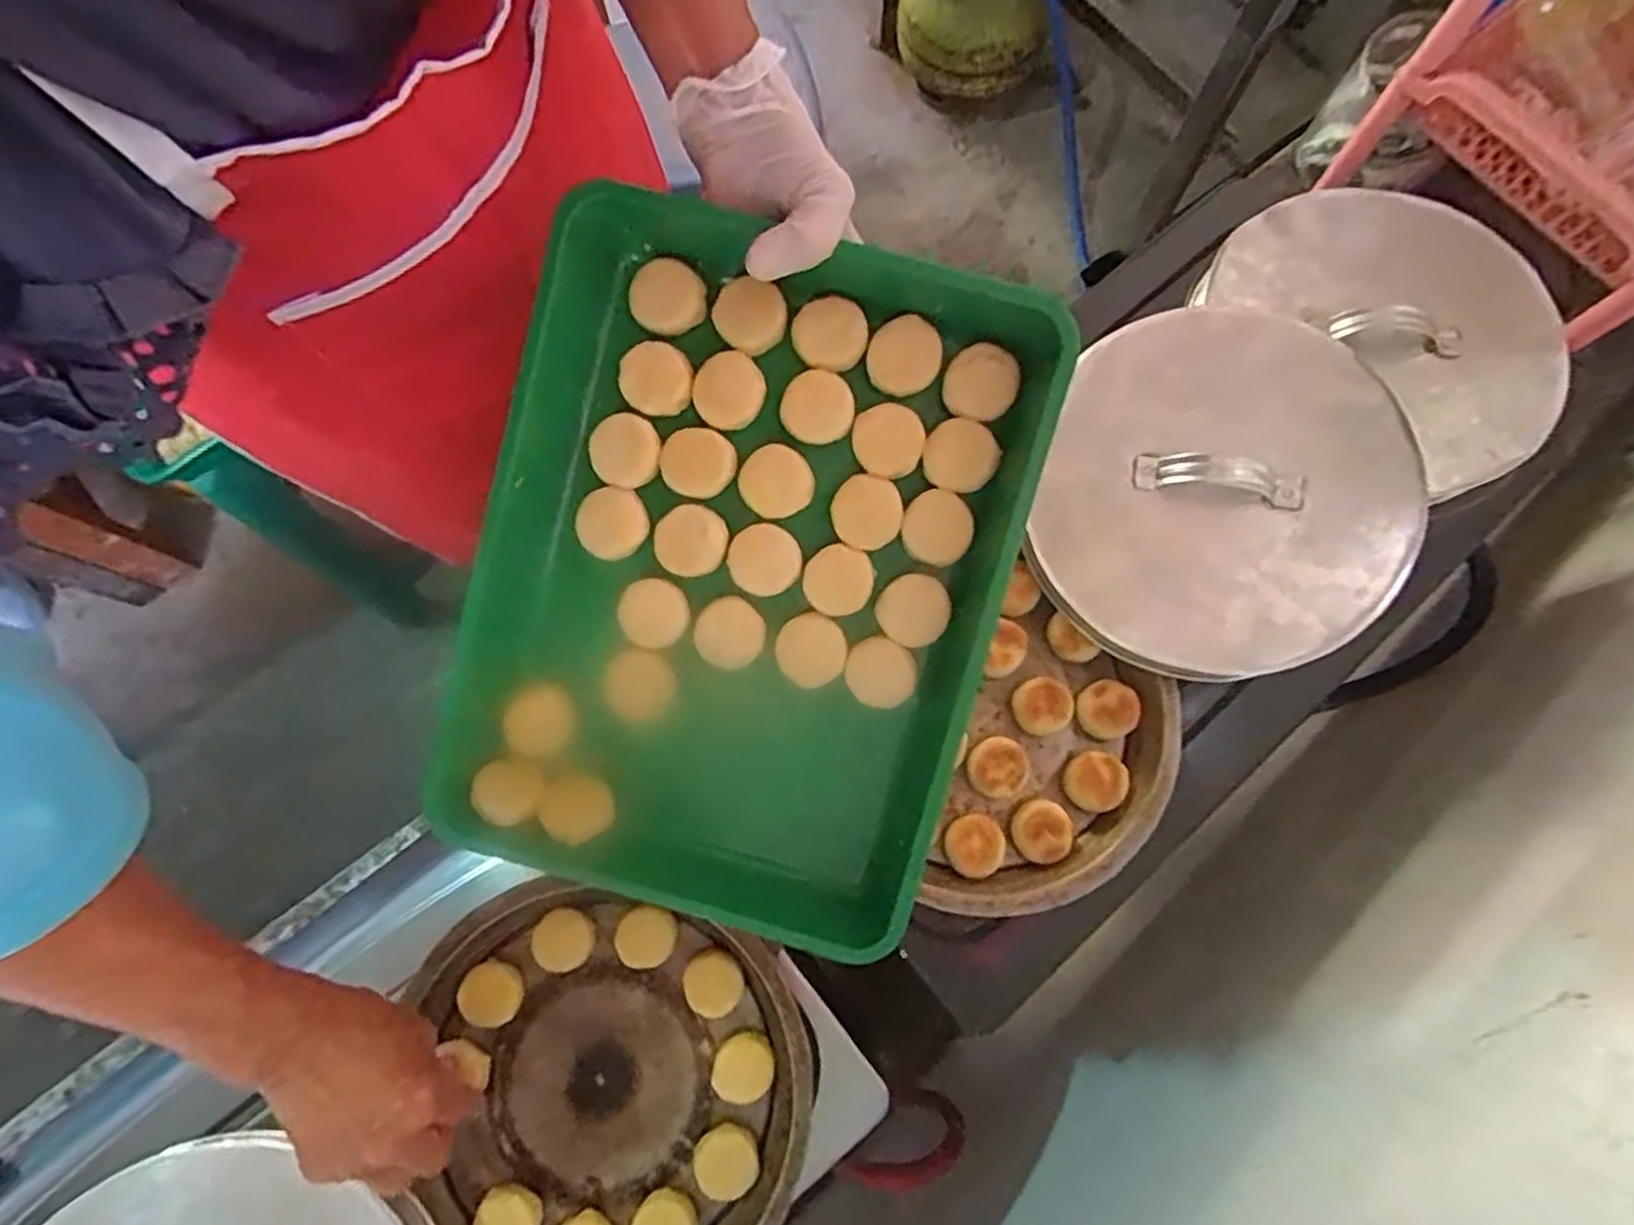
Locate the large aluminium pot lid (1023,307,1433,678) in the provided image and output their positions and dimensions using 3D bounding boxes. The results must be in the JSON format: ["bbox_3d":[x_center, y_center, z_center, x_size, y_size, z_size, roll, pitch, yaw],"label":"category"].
[{"bbox_3d":[0.277,-0.082,0.526,0.235,0.031,0.245,0,76,-1],"label":"large aluminium pot lid"}]

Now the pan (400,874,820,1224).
[{"bbox_3d":[-0.134,0.312,0.492,0.251,0.039,0.236,0,76,-1],"label":"pan"}]

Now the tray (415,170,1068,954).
[{"bbox_3d":[-0.044,-0.019,0.424,0.274,0.058,0.358,17,97,0],"label":"tray"}]

